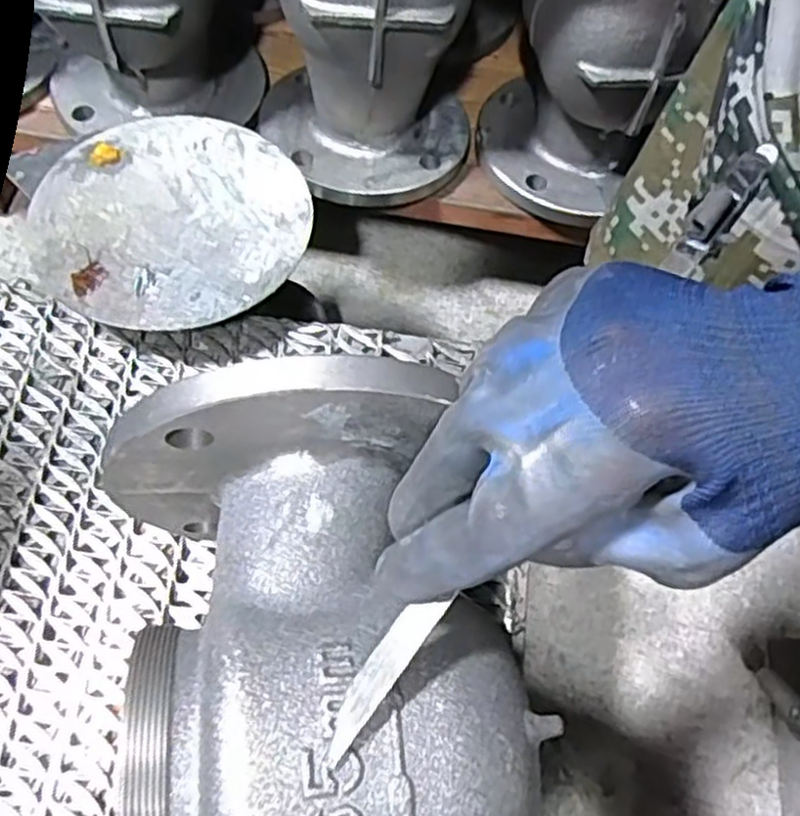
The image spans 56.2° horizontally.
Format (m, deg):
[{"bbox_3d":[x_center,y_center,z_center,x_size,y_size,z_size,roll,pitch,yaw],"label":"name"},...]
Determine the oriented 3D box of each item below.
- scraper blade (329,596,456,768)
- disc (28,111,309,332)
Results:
[{"bbox_3d":[-0.006,0.081,0.231,0.012,0.004,0.056,33,75,26],"label":"scraper blade"},{"bbox_3d":[-0.139,-0.119,0.461,0.162,0.007,0.159,1,62,-2],"label":"disc"}]

